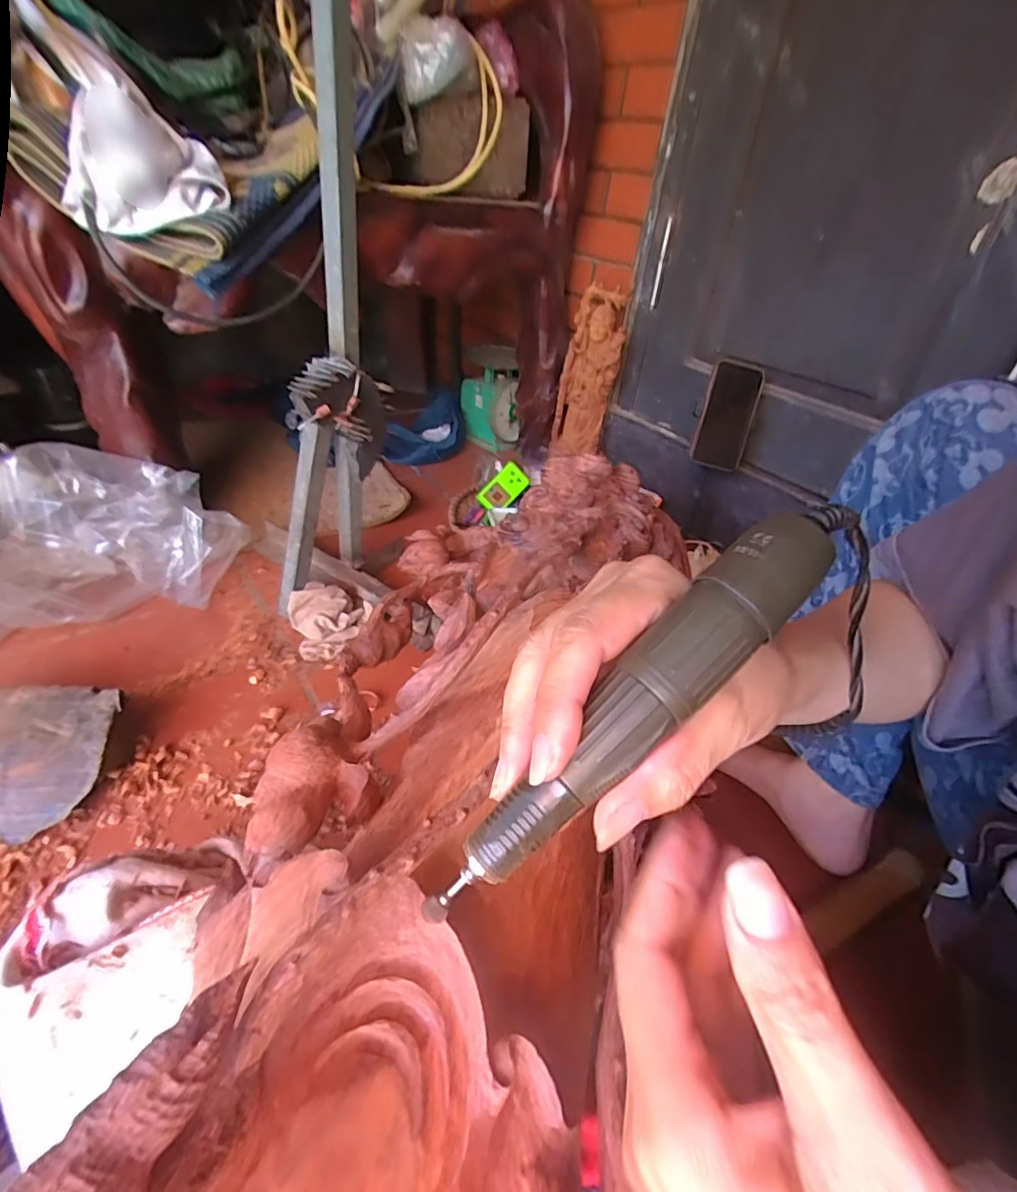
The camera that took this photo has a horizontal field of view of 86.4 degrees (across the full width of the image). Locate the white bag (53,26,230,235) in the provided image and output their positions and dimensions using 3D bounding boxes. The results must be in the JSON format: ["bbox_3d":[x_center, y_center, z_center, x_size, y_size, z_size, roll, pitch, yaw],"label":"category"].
[{"bbox_3d":[-0.361,-0.439,0.522,0.131,0.128,0.151,-17,45,-27],"label":"white bag"}]

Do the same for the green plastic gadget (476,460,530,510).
[{"bbox_3d":[-0.008,-0.195,0.990,0.092,0.058,0.024,-46,23,2],"label":"green plastic gadget"}]

